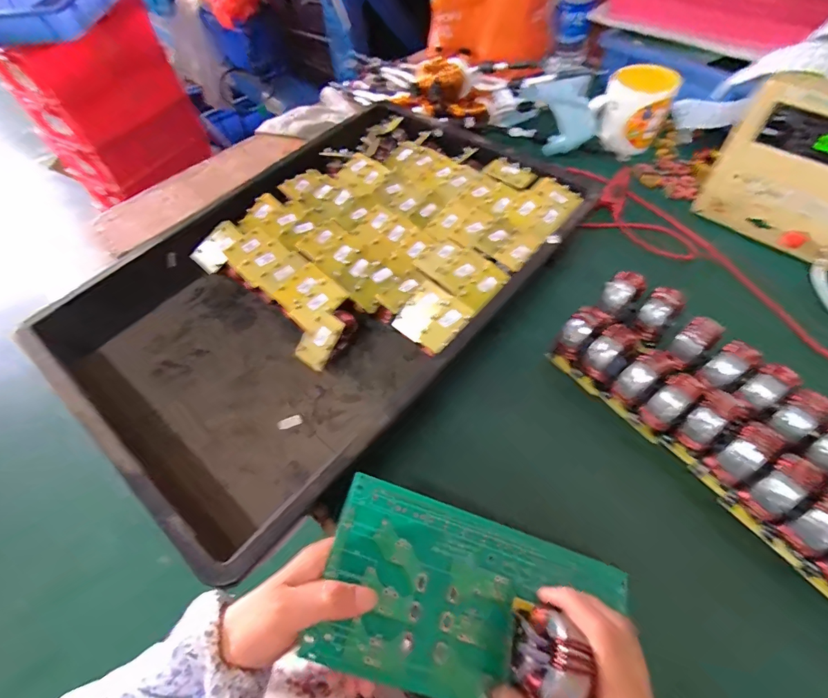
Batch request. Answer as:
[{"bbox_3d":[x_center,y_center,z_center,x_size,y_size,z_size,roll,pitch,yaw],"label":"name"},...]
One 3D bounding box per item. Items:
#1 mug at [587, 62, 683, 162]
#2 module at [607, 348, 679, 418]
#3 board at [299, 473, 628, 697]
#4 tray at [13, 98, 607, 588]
[{"bbox_3d":[0.309,-0.338,0.624,0.094,0.095,0.099,24,61,19],"label":"mug"},{"bbox_3d":[0.202,0.032,0.399,0.022,0.072,0.026,-9,48,-41],"label":"module"},{"bbox_3d":[0.044,0.178,0.304,0.214,0.007,0.112,23,59,-6],"label":"board"},{"bbox_3d":[-0.085,-0.080,0.501,0.355,0.074,0.513,34,64,24],"label":"tray"}]

